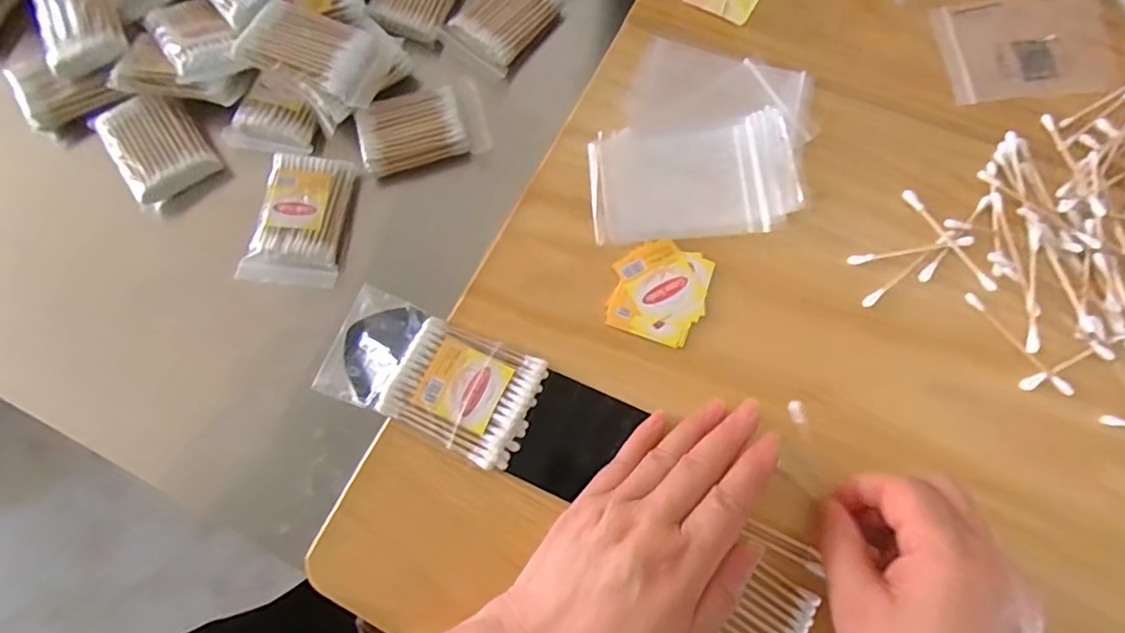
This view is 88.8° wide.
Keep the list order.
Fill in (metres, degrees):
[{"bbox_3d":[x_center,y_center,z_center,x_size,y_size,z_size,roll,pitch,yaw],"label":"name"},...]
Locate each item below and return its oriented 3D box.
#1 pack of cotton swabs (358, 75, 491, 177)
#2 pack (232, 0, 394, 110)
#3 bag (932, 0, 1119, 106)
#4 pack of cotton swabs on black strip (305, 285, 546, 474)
[{"bbox_3d":[-0.101,-0.137,0.413,0.088,0.019,0.054,-18,76,-5],"label":"pack of cotton swabs"},{"bbox_3d":[-0.167,-0.181,0.395,0.089,0.028,0.057,23,77,7],"label":"pack"},{"bbox_3d":[0.304,-0.177,0.374,0.109,0.004,0.074,-5,75,0],"label":"bag"},{"bbox_3d":[-0.074,0.032,0.317,0.120,0.016,0.063,23,77,7],"label":"pack of cotton swabs on black strip"}]

